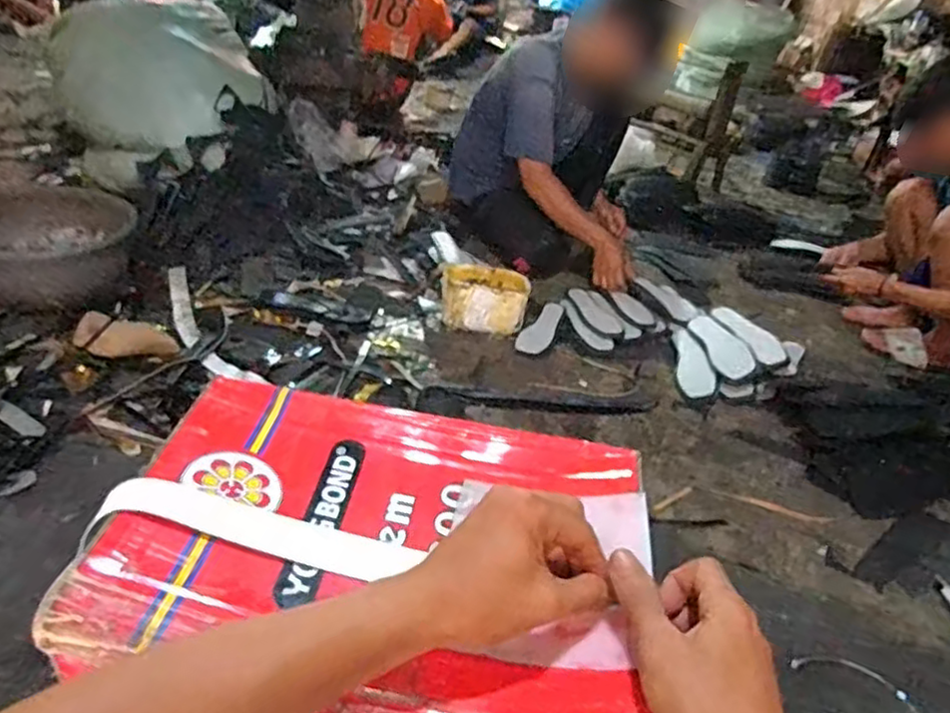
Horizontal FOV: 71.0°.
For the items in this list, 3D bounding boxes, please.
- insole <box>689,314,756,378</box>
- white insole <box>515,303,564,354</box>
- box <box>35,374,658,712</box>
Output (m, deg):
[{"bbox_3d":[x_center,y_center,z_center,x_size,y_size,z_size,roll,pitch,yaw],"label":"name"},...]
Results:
[{"bbox_3d":[0.591,-0.023,1.590,0.087,0.012,0.234,-19,36,5],"label":"insole"},{"bbox_3d":[0.170,-0.069,1.638,0.067,0.012,0.218,33,44,11],"label":"white insole"},{"bbox_3d":[-0.065,0.190,0.487,0.335,0.197,0.261,9,34,1],"label":"box"}]

